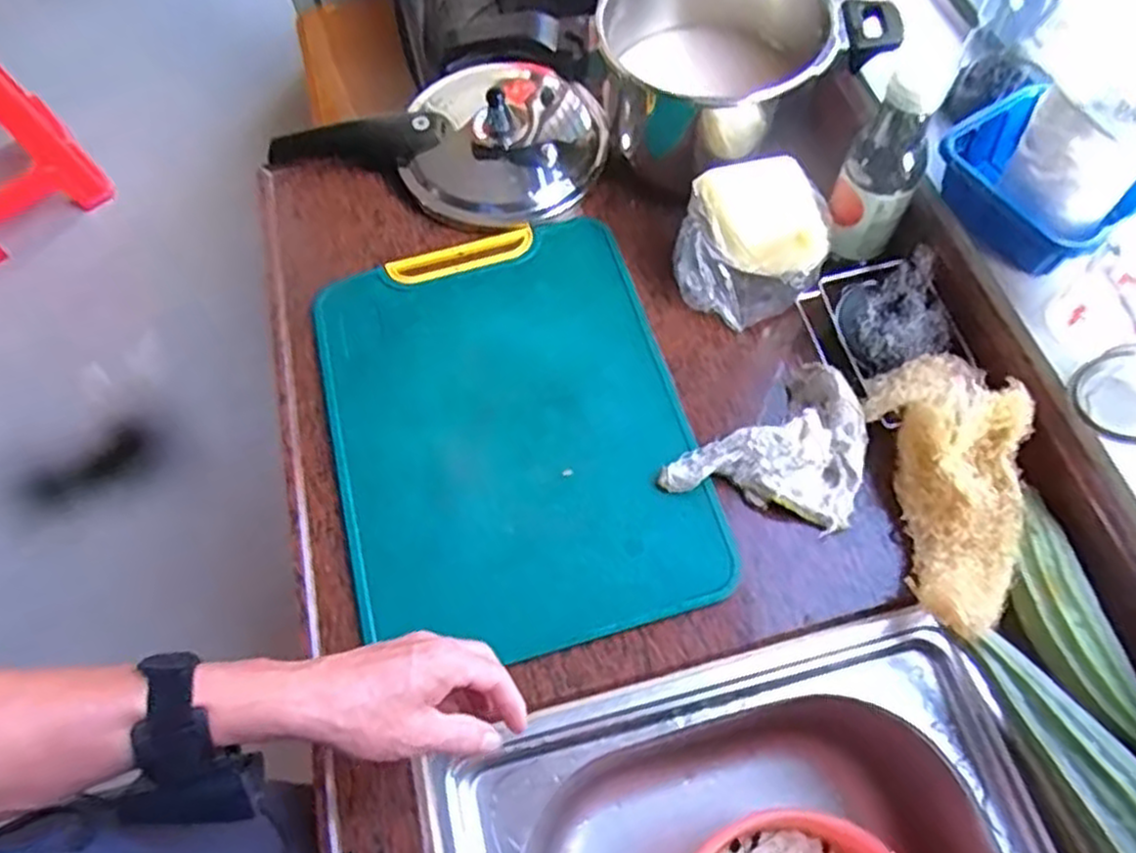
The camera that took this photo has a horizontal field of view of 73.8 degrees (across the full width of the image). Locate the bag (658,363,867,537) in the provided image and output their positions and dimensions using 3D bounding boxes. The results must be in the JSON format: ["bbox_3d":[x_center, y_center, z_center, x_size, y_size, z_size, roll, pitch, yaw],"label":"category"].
[{"bbox_3d":[0.171,0.007,0.619,0.142,0.041,0.138,20,67,13],"label":"bag"}]

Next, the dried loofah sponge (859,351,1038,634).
[{"bbox_3d":[0.294,0.043,0.565,0.099,0.065,0.208,-6,64,1],"label":"dried loofah sponge"}]

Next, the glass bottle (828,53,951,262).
[{"bbox_3d":[0.256,-0.208,0.618,0.060,0.181,0.052,25,68,15],"label":"glass bottle"}]

